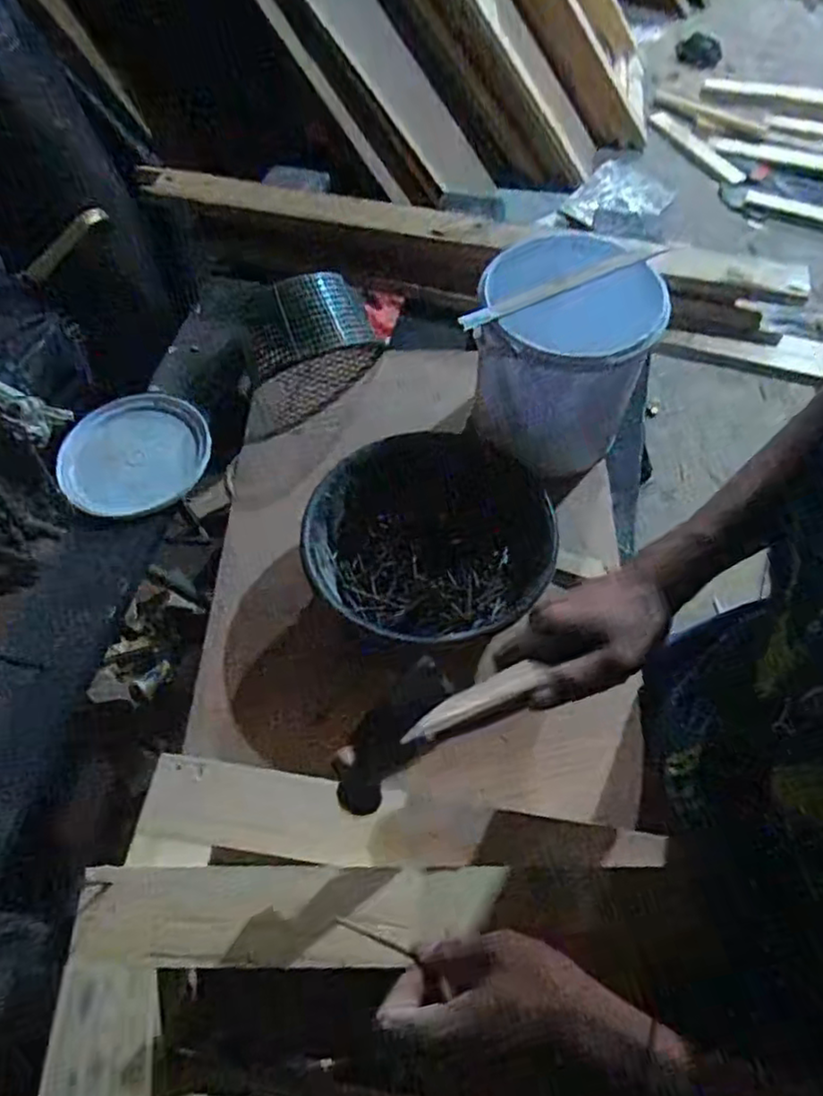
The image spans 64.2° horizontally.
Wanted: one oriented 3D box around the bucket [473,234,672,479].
[{"bbox_3d":[0.164,-0.201,0.709,0.180,0.193,0.192,9,64,10],"label":"bucket"}]

